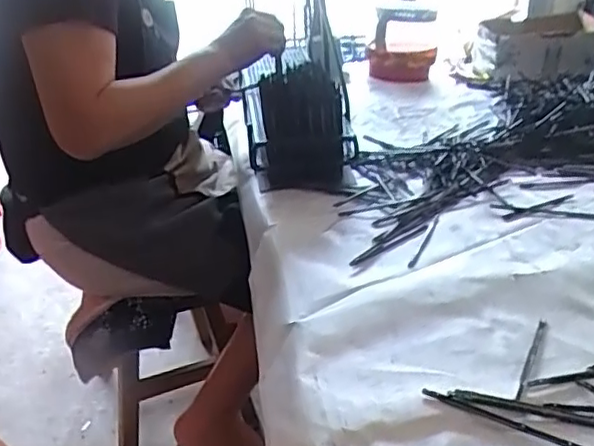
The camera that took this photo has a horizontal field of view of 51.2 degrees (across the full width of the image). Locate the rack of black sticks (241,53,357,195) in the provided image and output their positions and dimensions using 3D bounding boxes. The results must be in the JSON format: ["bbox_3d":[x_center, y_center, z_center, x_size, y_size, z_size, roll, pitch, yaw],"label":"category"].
[{"bbox_3d":[0.003,-0.169,0.985,0.160,0.144,0.253,-5,26,-5],"label":"rack of black sticks"}]

